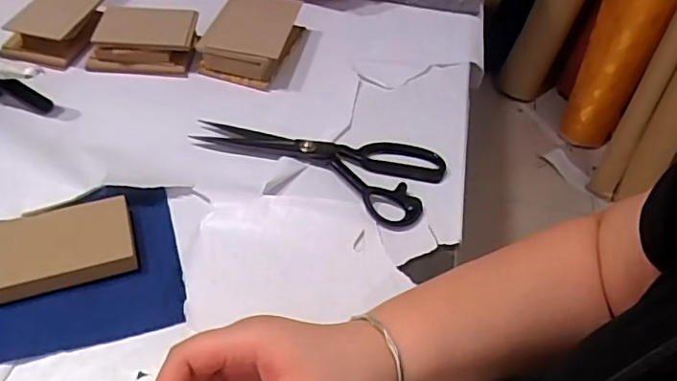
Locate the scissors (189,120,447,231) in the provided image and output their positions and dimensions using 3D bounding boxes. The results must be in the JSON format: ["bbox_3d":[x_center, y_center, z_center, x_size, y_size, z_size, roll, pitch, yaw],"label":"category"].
[{"bbox_3d":[-0.018,-0.037,0.537,0.230,0.009,0.100,20,50,12],"label":"scissors"}]

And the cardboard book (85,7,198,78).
[{"bbox_3d":[-0.215,-0.170,0.615,0.110,0.036,0.091,3,49,-3],"label":"cardboard book"}]

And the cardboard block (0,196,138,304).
[{"bbox_3d":[-0.220,0.044,0.439,0.104,0.021,0.068,-14,52,-17],"label":"cardboard block"}]

